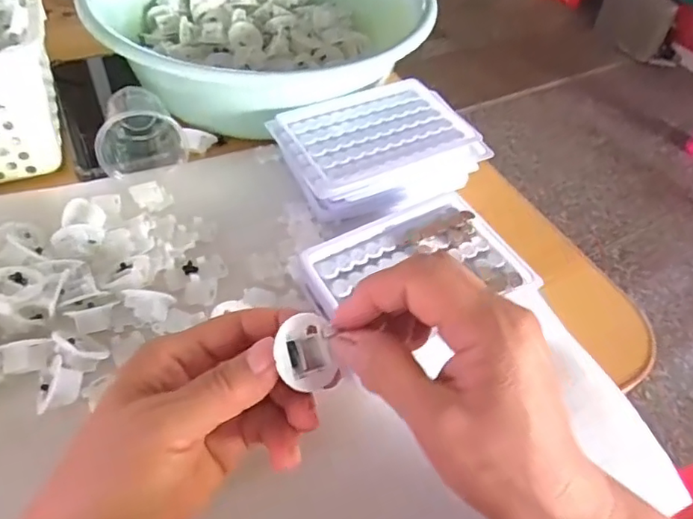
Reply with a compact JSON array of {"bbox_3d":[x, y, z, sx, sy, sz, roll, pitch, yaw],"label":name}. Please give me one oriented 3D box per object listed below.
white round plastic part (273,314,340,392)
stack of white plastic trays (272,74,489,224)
[{"bbox_3d":[-0.018,0.041,0.239,0.027,0.006,0.031,-13,87,-43],"label":"white round plastic part"},{"bbox_3d":[0.026,-0.087,0.435,0.151,0.044,0.109,-18,55,-19],"label":"stack of white plastic trays"}]

